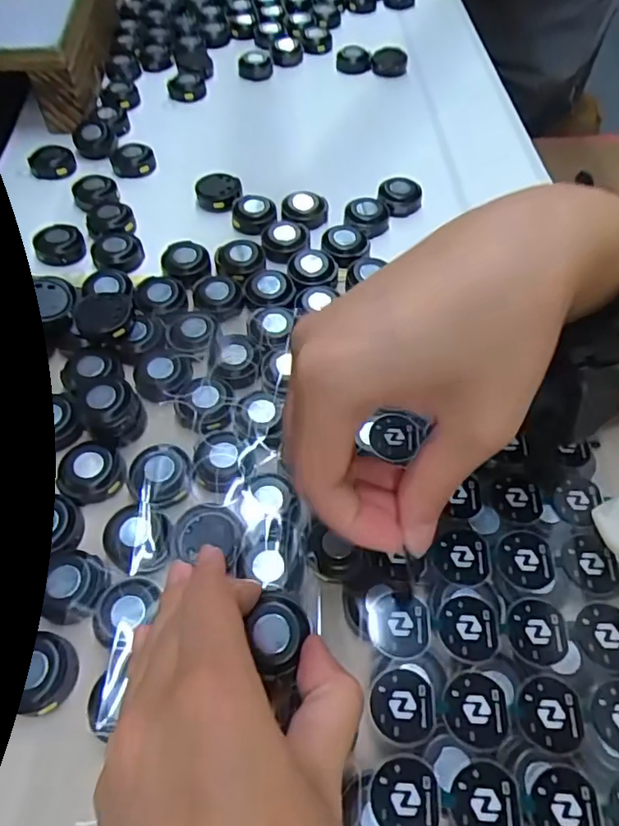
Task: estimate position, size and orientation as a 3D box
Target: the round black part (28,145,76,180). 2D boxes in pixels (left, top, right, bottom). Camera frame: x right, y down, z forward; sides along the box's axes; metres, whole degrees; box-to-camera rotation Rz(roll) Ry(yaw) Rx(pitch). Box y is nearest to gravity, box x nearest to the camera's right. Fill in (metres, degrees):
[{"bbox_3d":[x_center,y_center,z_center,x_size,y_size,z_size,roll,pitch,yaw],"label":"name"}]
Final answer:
[{"bbox_3d":[-0.184,-0.179,0.396,0.030,0.008,0.029,0,58,0],"label":"round black part"}]

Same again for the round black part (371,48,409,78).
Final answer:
[{"bbox_3d":[0.068,-0.301,0.476,0.030,0.014,0.030,3,58,2],"label":"round black part"}]

